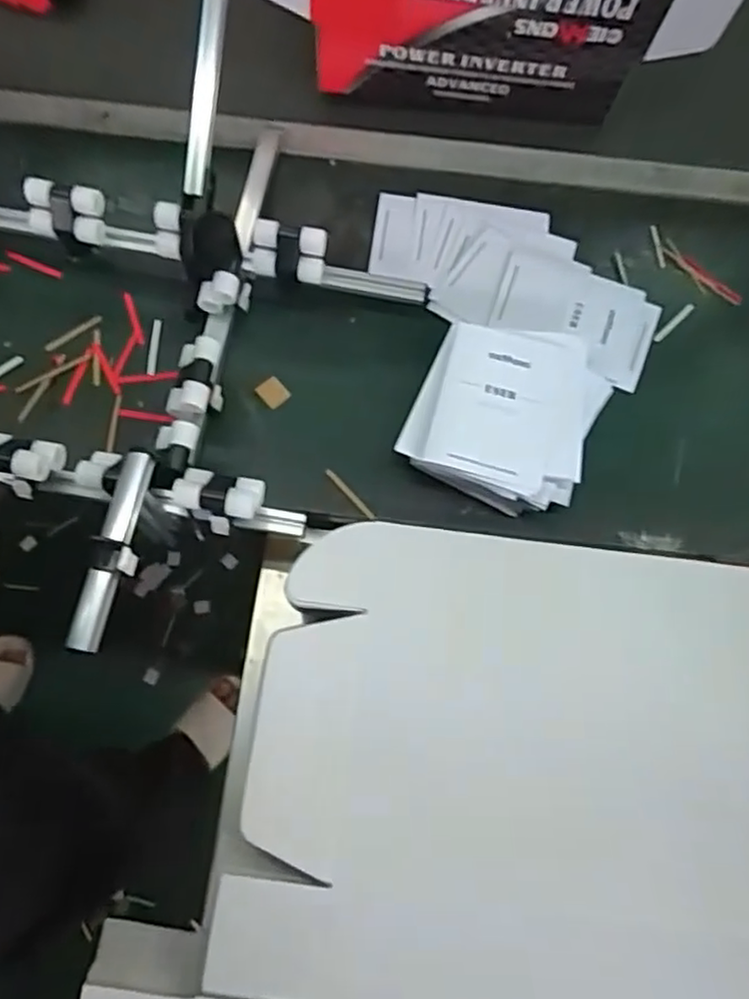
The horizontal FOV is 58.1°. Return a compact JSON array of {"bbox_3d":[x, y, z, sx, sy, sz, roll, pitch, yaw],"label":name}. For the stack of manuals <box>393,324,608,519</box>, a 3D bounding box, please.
[{"bbox_3d":[0.118,-0.079,0.602,0.154,0.041,0.154,22,74,6],"label":"stack of manuals"}]

